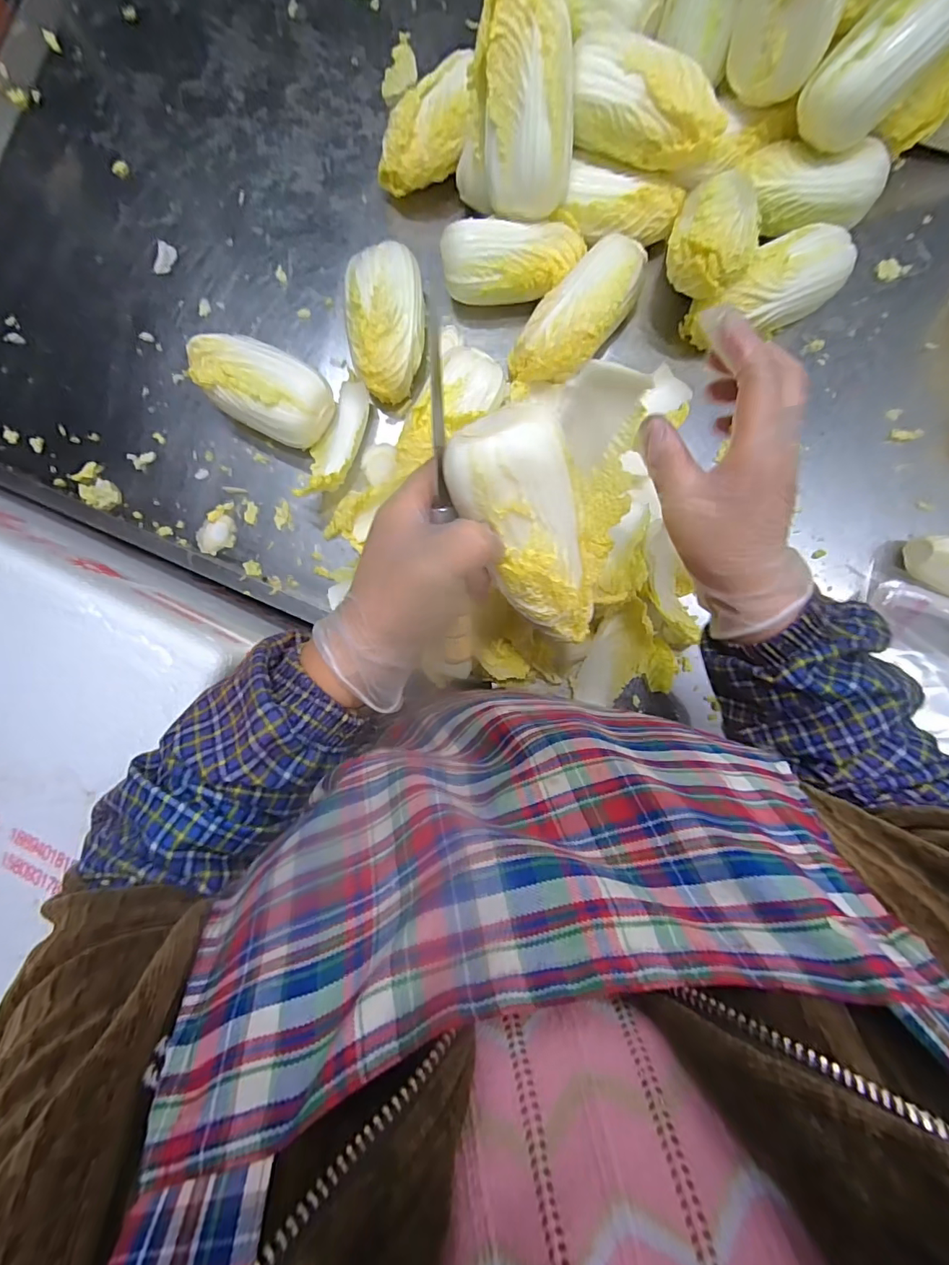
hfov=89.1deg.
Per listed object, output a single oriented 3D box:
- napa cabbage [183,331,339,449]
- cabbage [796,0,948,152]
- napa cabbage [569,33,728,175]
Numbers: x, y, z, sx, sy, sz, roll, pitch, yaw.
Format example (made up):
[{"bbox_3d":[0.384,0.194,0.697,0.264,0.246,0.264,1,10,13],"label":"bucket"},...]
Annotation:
[{"bbox_3d":[-0.211,-0.243,0.488,0.138,0.068,0.078,30,90,4],"label":"napa cabbage"},{"bbox_3d":[0.339,-0.476,0.384,0.146,0.063,0.075,-33,87,26],"label":"cabbage"},{"bbox_3d":[0.149,-0.455,0.422,0.134,0.062,0.060,15,89,4],"label":"napa cabbage"}]

